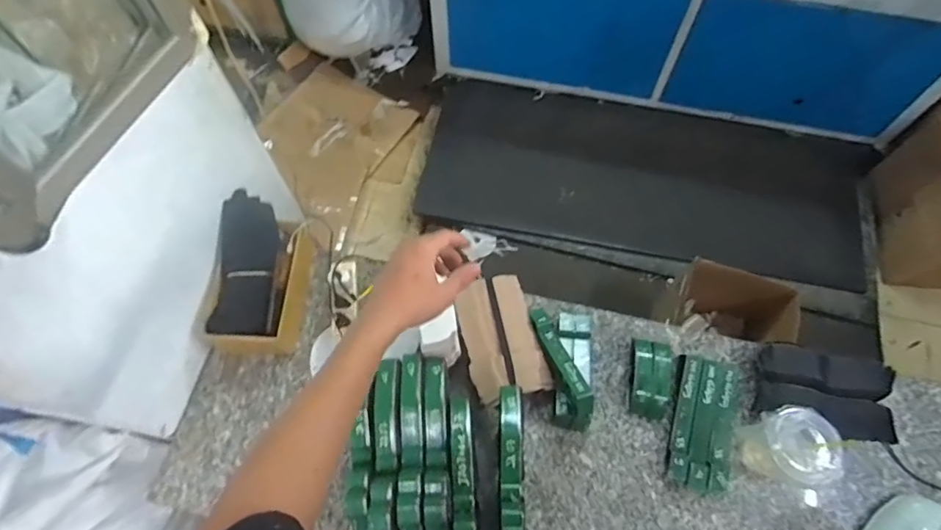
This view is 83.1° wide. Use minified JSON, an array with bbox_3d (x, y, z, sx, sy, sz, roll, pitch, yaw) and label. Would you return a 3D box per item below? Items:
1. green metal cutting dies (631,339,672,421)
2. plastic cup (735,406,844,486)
[{"bbox_3d":[0.343,0.212,1.015,0.078,0.065,0.144,14,66,6],"label":"green metal cutting dies"},{"bbox_3d":[0.536,0.314,0.914,0.107,0.162,0.113,0,65,0],"label":"plastic cup"}]

